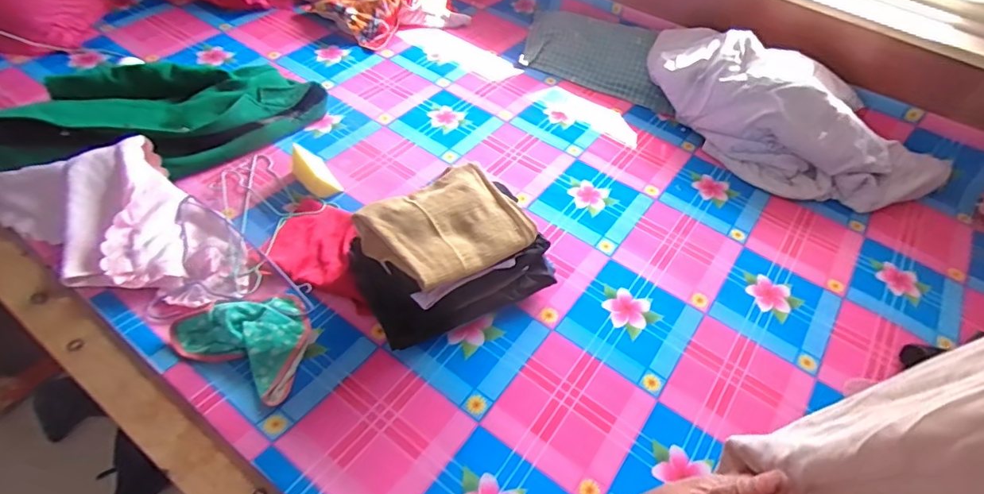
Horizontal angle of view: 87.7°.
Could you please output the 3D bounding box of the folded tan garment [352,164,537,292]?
[{"bbox_3d":[-0.084,-0.039,0.960,0.282,0.048,0.224,-30,59,-27],"label":"folded tan garment"}]

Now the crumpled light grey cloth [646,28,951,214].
[{"bbox_3d":[0.805,-0.362,1.411,0.849,0.223,0.347,31,54,18],"label":"crumpled light grey cloth"}]

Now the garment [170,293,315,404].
[{"bbox_3d":[-0.446,0.157,0.968,0.250,0.048,0.195,24,52,13],"label":"garment"}]

